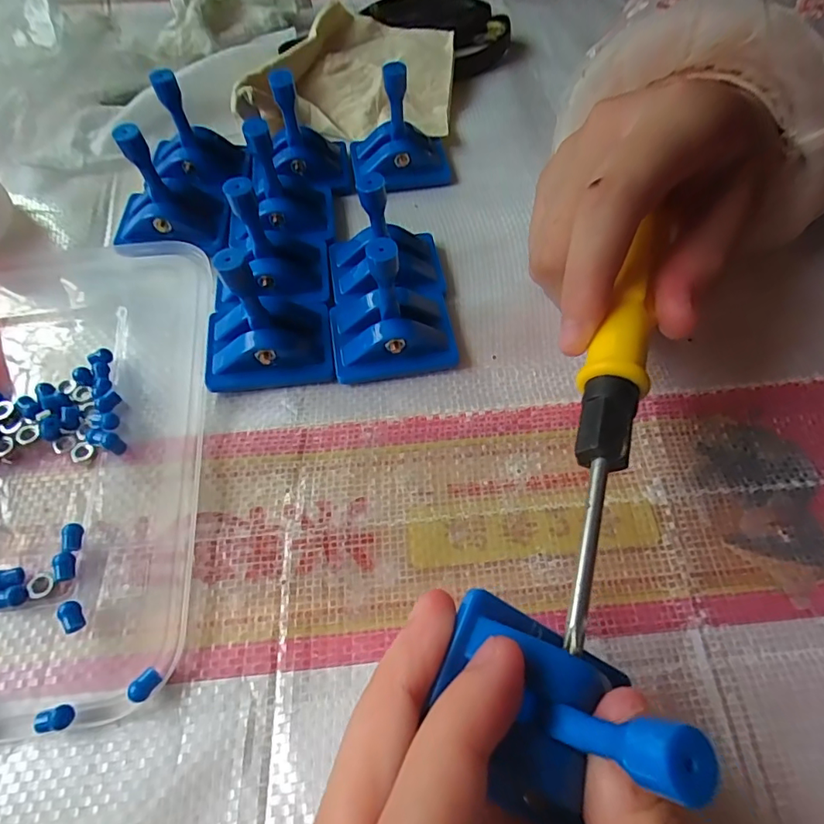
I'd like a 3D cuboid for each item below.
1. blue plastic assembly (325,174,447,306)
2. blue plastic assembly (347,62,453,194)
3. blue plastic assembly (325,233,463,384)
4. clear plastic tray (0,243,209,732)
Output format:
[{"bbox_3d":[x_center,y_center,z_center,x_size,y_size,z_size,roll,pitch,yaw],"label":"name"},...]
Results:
[{"bbox_3d":[-0.010,-0.068,0.187,0.044,0.042,0.031,-7,60,-5],"label":"blue plastic assembly"},{"bbox_3d":[-0.006,-0.129,0.224,0.044,0.041,0.031,-4,60,-2],"label":"blue plastic assembly"},{"bbox_3d":[-0.007,-0.038,0.171,0.044,0.045,0.034,-8,60,-5],"label":"blue plastic assembly"},{"bbox_3d":[-0.116,0.006,0.165,0.086,0.011,0.167,-6,60,-4],"label":"clear plastic tray"}]

